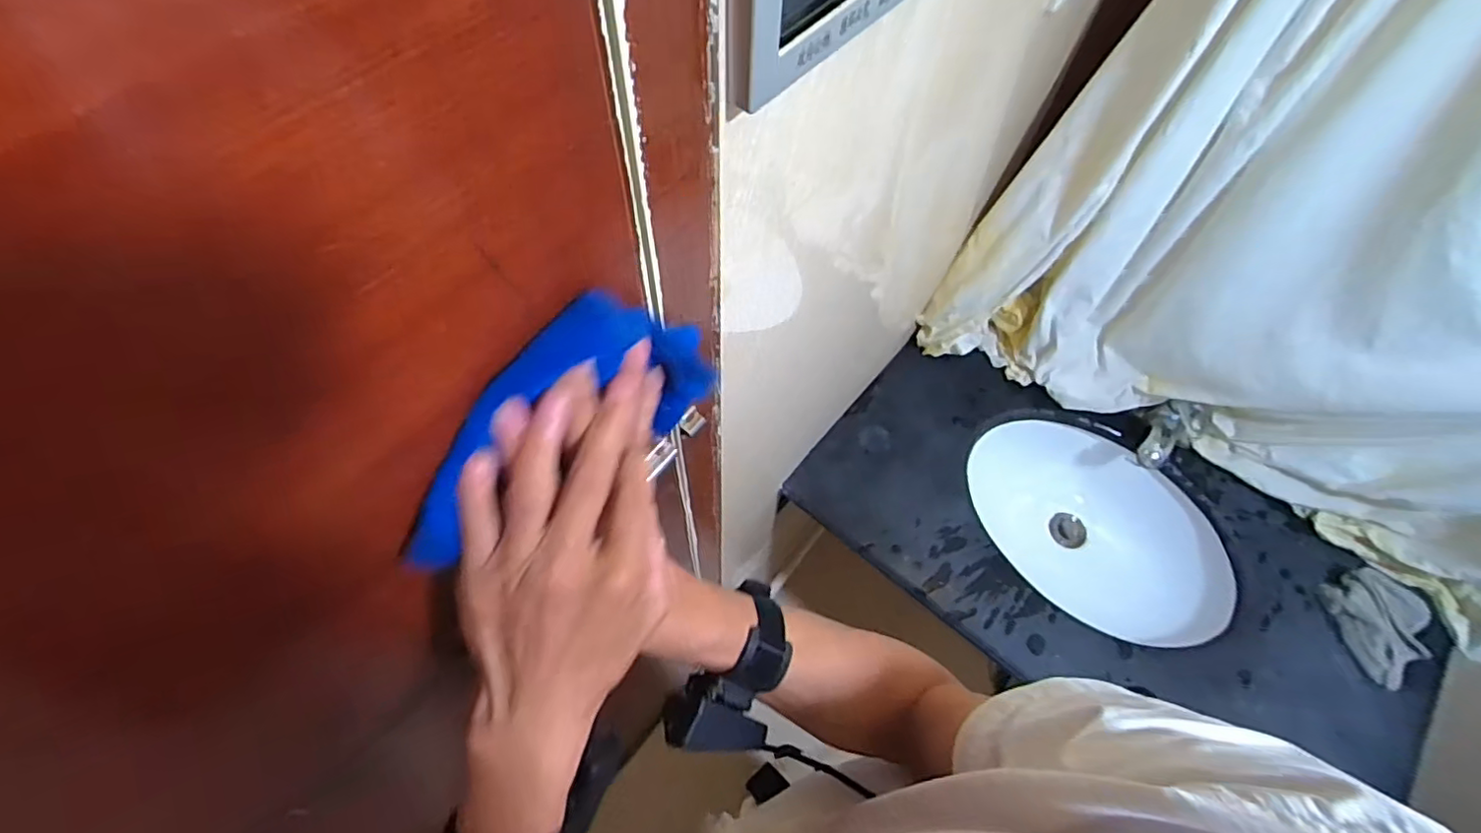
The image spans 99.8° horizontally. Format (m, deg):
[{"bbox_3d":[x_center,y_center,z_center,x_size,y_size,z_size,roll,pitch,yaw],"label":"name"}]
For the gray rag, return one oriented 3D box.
[{"bbox_3d":[0.892,0.285,0.861,0.119,0.028,0.138,-13,63,-8],"label":"gray rag"}]

